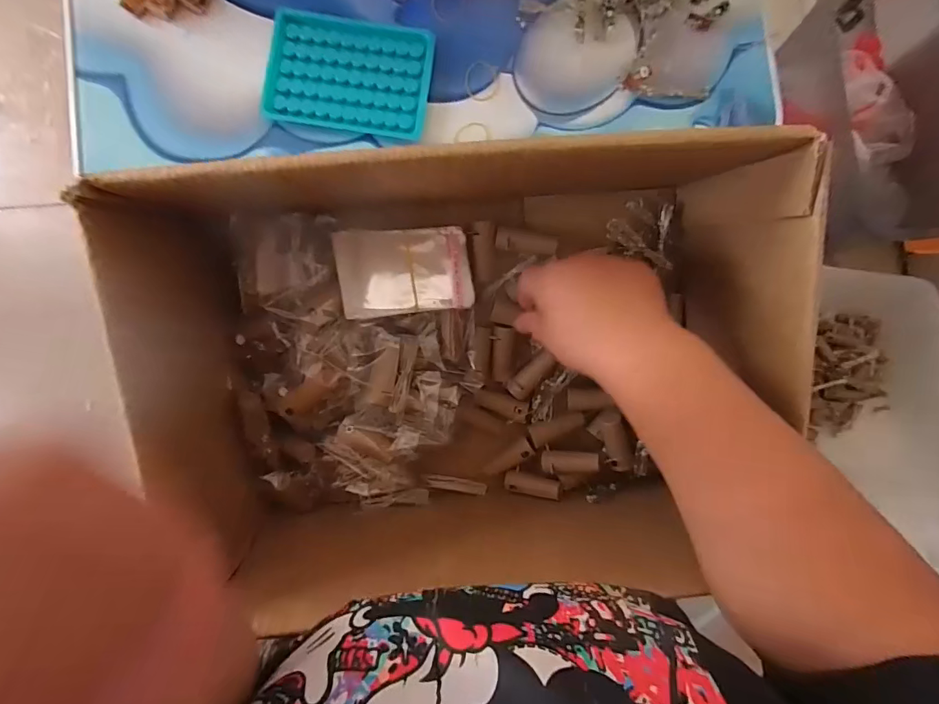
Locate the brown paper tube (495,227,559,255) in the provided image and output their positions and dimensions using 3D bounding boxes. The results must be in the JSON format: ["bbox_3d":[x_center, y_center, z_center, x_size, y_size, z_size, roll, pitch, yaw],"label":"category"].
[{"bbox_3d":[0.046,-0.089,0.364,0.049,0.016,0.017,12,88,0],"label":"brown paper tube"}]

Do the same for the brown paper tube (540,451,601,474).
[{"bbox_3d":[0.090,0.098,0.392,0.049,0.014,0.018,-2,88,17],"label":"brown paper tube"}]

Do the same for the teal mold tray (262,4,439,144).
[{"bbox_3d":[-0.100,-0.234,0.370,0.132,0.009,0.096,8,88,-1],"label":"teal mold tray"}]

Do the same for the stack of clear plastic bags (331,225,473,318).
[{"bbox_3d":[-0.048,-0.064,0.345,0.105,0.006,0.065,-8,93,-25],"label":"stack of clear plastic bags"}]

